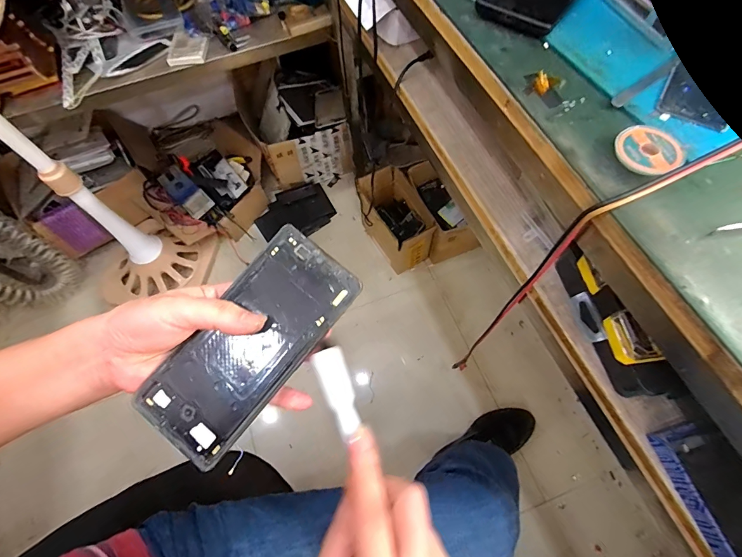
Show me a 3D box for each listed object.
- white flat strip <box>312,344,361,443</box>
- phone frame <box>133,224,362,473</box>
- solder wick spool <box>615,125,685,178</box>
[{"bbox_3d":[-0.020,0.073,0.233,0.019,0.006,0.061,-17,103,-5],"label":"white flat strip"},{"bbox_3d":[-0.084,0.045,0.254,0.072,0.008,0.161,39,84,4],"label":"phone frame"},{"bbox_3d":[0.202,-0.092,0.265,0.041,0.006,0.043,-1,65,2],"label":"solder wick spool"}]

